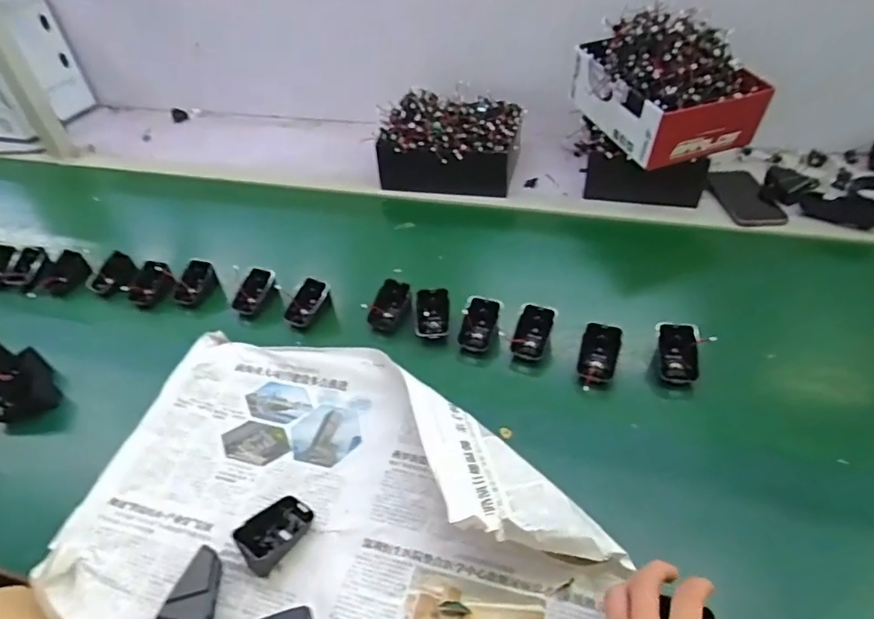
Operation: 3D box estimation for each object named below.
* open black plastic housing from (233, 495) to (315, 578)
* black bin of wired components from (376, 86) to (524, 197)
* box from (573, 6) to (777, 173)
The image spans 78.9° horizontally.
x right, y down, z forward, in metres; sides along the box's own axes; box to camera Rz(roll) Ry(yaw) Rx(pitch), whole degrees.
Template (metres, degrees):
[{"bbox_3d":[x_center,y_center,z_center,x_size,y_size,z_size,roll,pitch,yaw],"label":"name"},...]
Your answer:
[{"bbox_3d":[-0.151,0.204,0.495,0.039,0.040,0.068,30,54,32],"label":"open black plastic housing"},{"bbox_3d":[0.024,-0.293,0.933,0.238,0.119,0.159,5,44,12],"label":"black bin of wired components"},{"bbox_3d":[0.348,-0.355,0.824,0.194,0.150,0.232,-22,45,-16],"label":"box"}]

